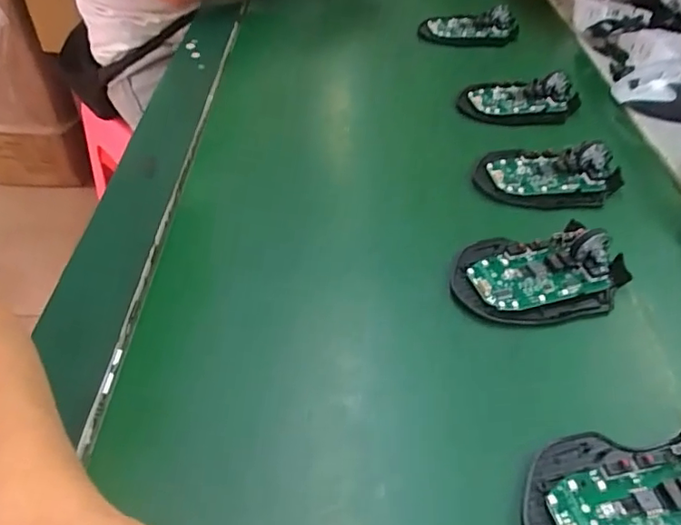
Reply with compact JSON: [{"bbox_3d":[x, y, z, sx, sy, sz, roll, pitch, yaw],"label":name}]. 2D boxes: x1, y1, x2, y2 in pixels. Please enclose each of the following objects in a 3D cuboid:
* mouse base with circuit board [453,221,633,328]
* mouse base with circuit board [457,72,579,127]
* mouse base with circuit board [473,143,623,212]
[{"bbox_3d":[0.128,0.003,0.349,0.111,0.026,0.069,-5,48,-7],"label":"mouse base with circuit board"},{"bbox_3d":[0.171,-0.155,0.515,0.113,0.030,0.055,1,47,-2],"label":"mouse base with circuit board"},{"bbox_3d":[0.164,-0.070,0.428,0.109,0.025,0.062,7,47,4],"label":"mouse base with circuit board"}]

